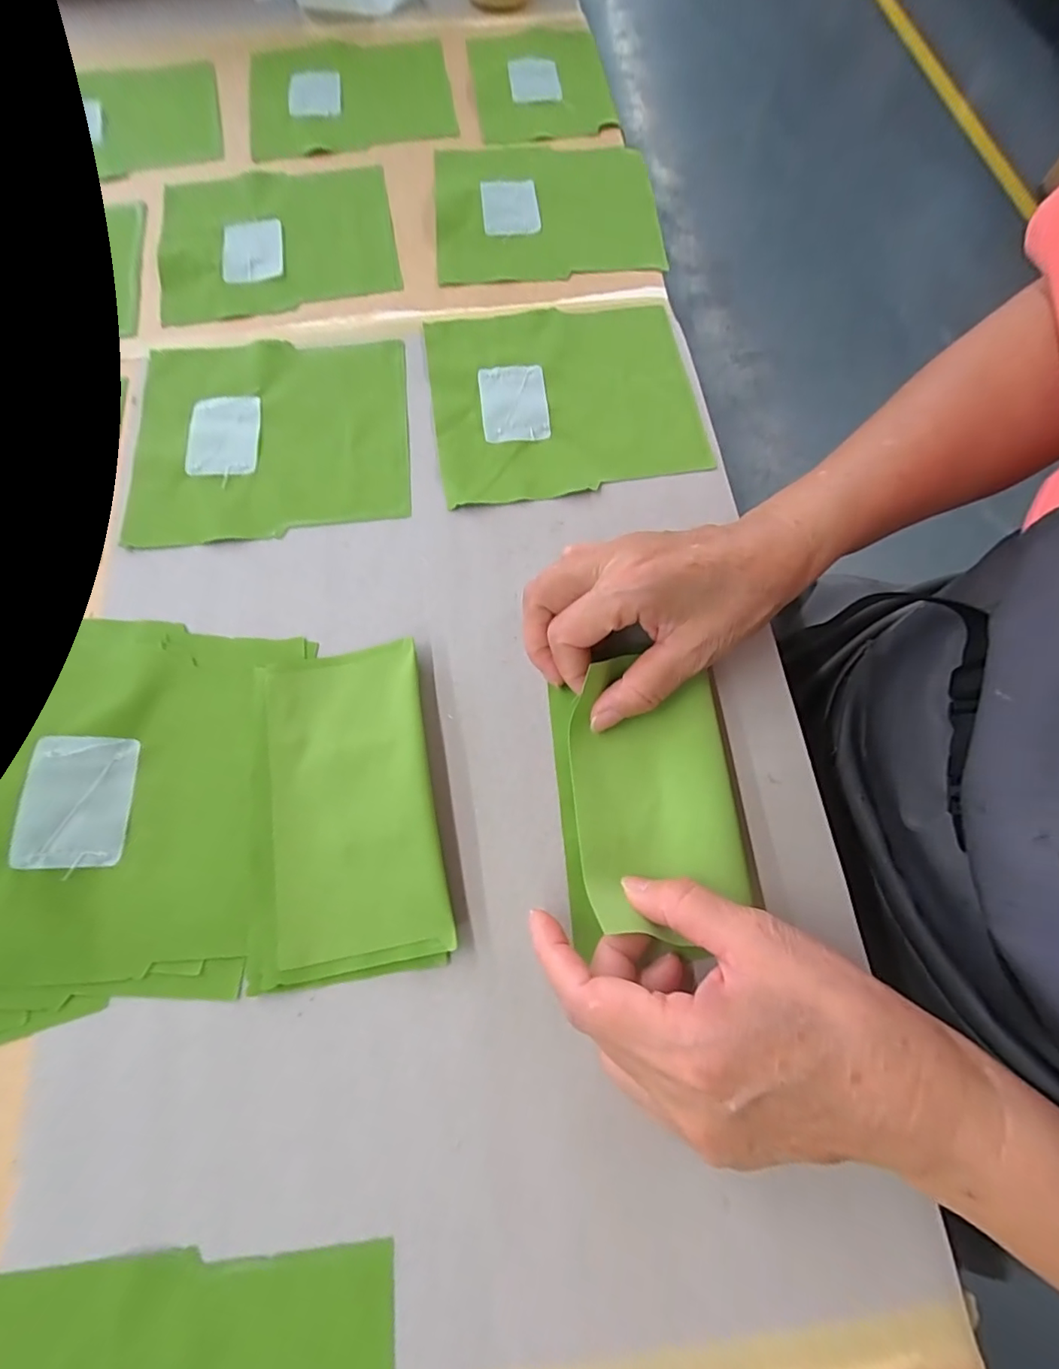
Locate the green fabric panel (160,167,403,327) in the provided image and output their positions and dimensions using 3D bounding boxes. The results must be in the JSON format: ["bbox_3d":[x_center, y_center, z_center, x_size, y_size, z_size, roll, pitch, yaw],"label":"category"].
[{"bbox_3d":[-0.185,-0.330,0.397,0.165,0.007,0.138,-10,71,-5],"label":"green fabric panel"}]

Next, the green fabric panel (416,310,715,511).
[{"bbox_3d":[0.022,-0.188,0.349,0.163,0.004,0.149,-8,71,-4],"label":"green fabric panel"}]

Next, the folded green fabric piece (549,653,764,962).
[{"bbox_3d":[0.057,0.053,0.261,0.084,0.022,0.129,-4,71,-2],"label":"folded green fabric piece"}]

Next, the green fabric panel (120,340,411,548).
[{"bbox_3d":[-0.159,-0.157,0.338,0.163,0.005,0.144,-6,71,-3],"label":"green fabric panel"}]

